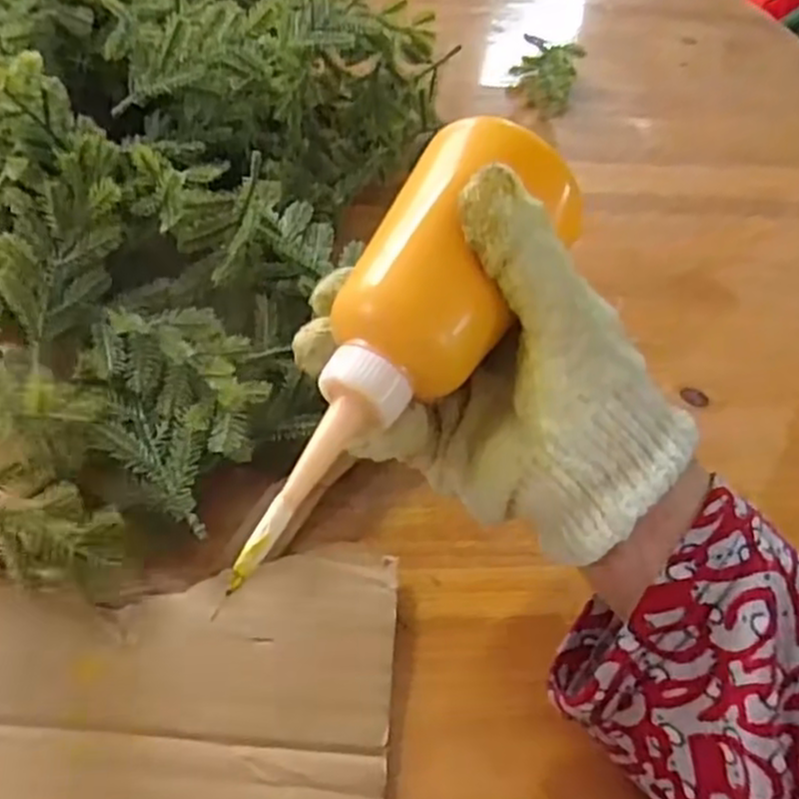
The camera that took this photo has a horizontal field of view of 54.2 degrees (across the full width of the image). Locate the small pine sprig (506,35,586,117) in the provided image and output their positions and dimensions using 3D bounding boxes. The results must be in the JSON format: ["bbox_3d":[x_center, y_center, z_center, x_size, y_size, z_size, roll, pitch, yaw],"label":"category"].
[{"bbox_3d":[0.117,-0.264,0.625,0.054,0.035,0.082,18,51,8],"label":"small pine sprig"}]

